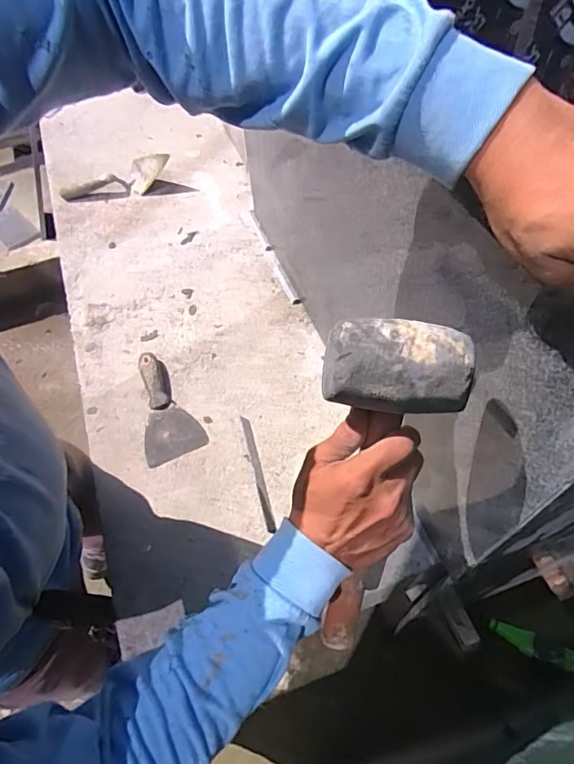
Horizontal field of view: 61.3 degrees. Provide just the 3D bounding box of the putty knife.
[{"bbox_3d":[-0.205,0.036,0.785,0.093,0.023,0.190,-24,59,-11],"label":"putty knife"}]

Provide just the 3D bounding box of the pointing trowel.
[{"bbox_3d":[-0.392,-0.464,1.110,0.253,0.066,0.065,-20,58,-9],"label":"pointing trowel"}]

